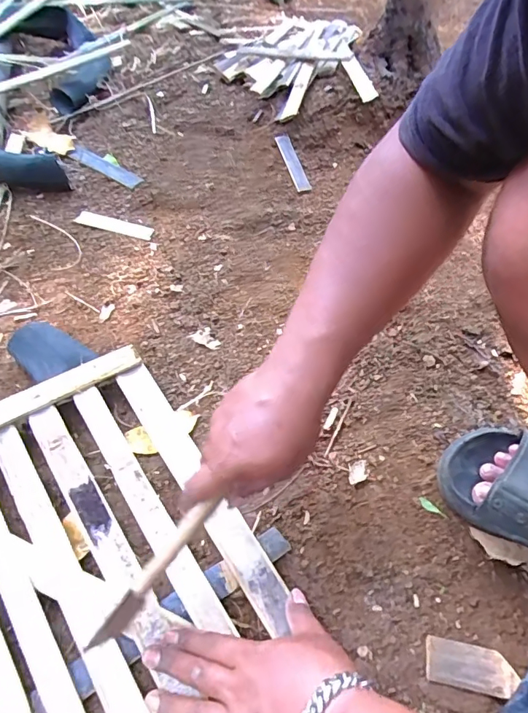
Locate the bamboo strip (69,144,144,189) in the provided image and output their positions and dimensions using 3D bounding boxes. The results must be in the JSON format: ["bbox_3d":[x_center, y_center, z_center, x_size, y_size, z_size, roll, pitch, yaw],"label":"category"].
[{"bbox_3d":[-0.273,-0.324,0.810,0.158,0.005,0.029,31,67,18],"label":"bamboo strip"}]

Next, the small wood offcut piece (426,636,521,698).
[{"bbox_3d":[0.182,0.276,0.423,0.075,0.016,0.034,11,53,3],"label":"small wood offcut piece"}]

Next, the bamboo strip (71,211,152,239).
[{"bbox_3d":[-0.230,-0.201,0.728,0.126,0.004,0.024,16,62,9],"label":"bamboo strip"}]

